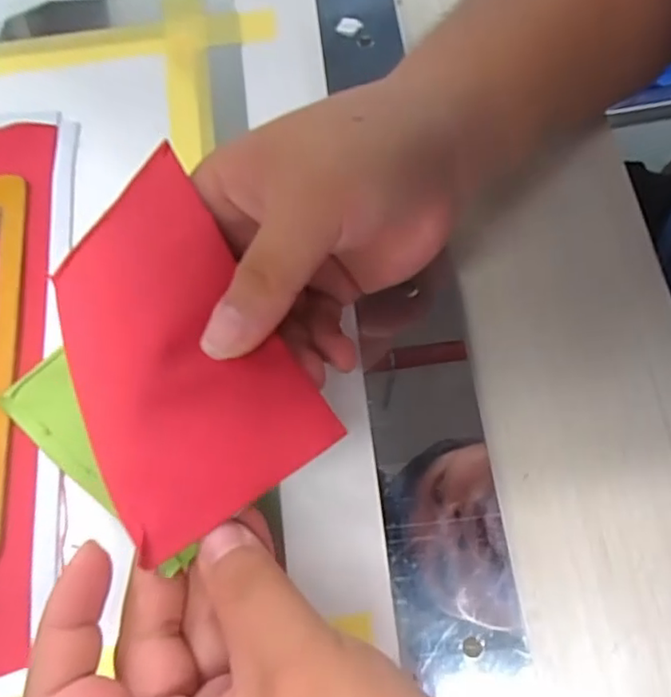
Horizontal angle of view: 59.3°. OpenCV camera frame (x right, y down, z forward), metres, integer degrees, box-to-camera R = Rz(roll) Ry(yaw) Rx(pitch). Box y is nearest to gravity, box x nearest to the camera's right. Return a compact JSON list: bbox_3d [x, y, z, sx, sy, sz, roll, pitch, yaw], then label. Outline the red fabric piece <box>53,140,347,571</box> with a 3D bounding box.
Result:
[{"bbox_3d":[-0.064,-0.005,0.215,0.075,0.026,0.134,-30,73,-11],"label":"red fabric piece"}]

